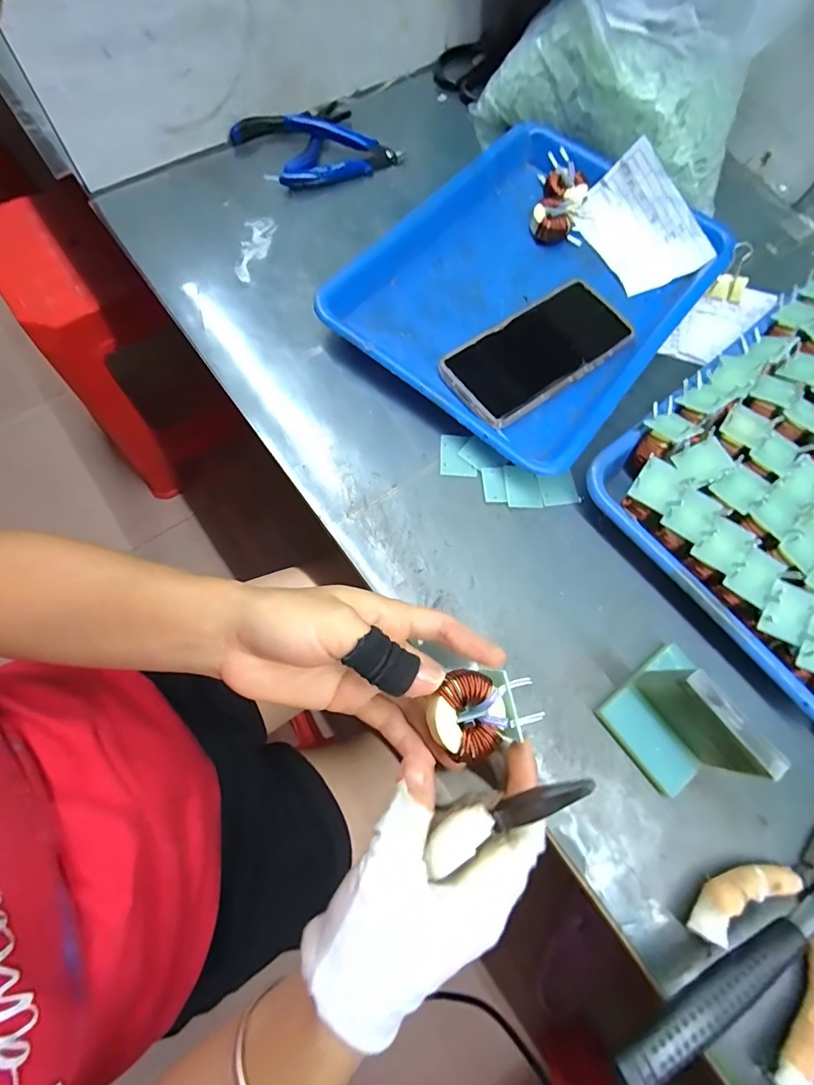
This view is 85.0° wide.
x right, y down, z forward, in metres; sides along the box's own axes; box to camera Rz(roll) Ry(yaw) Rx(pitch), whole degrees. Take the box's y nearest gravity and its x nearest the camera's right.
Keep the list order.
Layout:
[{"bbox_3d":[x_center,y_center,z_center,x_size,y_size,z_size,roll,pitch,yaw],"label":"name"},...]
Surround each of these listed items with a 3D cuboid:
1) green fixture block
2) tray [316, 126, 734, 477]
[{"bbox_3d":[0.174,0.109,0.273,0.075,0.067,0.071,-32,77,-12],"label":"green fixture block"},{"bbox_3d":[0.111,-0.229,0.393,0.243,0.030,0.319,38,75,9],"label":"tray"}]

